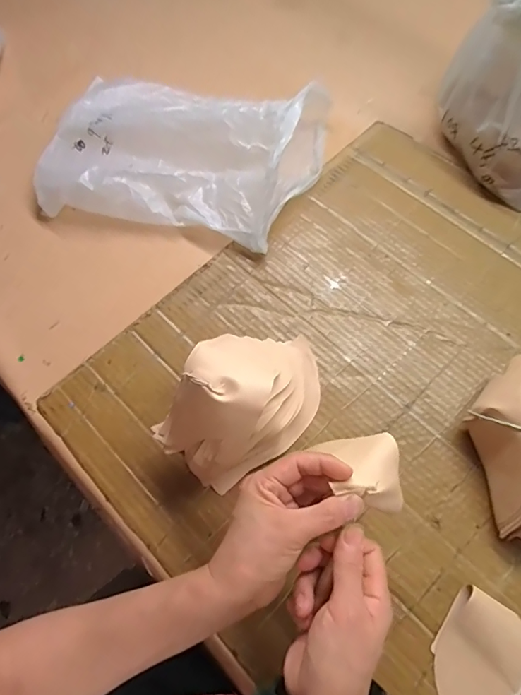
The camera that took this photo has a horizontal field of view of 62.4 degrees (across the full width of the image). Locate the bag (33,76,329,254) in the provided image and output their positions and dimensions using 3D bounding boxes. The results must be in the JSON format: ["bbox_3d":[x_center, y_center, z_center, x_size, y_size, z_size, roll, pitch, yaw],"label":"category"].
[{"bbox_3d":[-0.104,-0.268,0.561,0.353,0.086,0.247,13,68,7],"label":"bag"}]

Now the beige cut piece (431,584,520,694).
[{"bbox_3d":[0.185,0.270,0.362,0.073,0.016,0.104,33,72,15],"label":"beige cut piece"}]

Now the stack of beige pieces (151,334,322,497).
[{"bbox_3d":[-0.007,0.040,0.407,0.113,0.126,0.181,30,71,14],"label":"stack of beige pieces"}]

